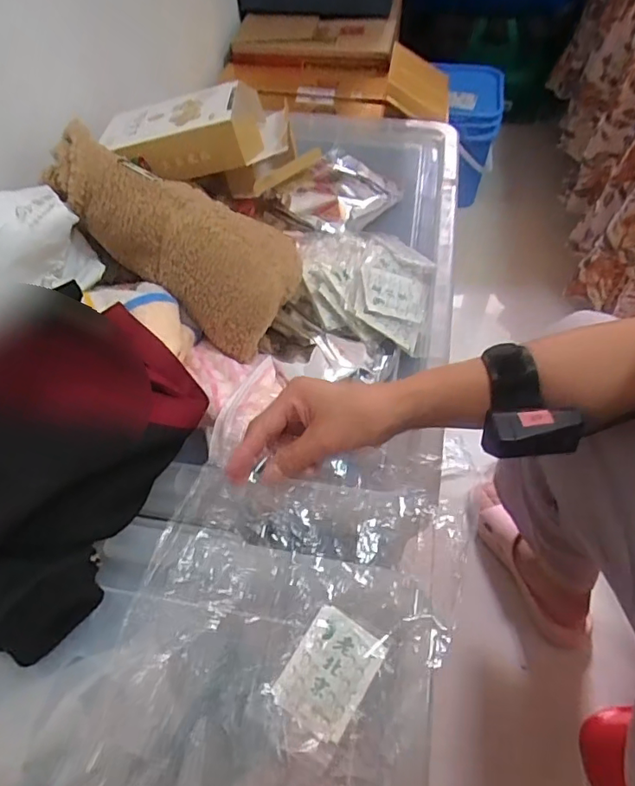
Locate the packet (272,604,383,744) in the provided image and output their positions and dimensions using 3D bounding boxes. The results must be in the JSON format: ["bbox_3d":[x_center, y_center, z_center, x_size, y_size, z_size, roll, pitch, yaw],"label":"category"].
[{"bbox_3d":[0.009,0.209,0.409,0.059,0.010,0.076,27,60,21],"label":"packet"}]

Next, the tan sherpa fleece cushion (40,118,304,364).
[{"bbox_3d":[-0.147,-0.164,0.540,0.277,0.079,0.121,34,60,-1],"label":"tan sherpa fleece cushion"}]

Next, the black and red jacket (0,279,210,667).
[{"bbox_3d":[-0.233,0.049,0.454,0.191,0.154,0.263,22,58,18],"label":"black and red jacket"}]

